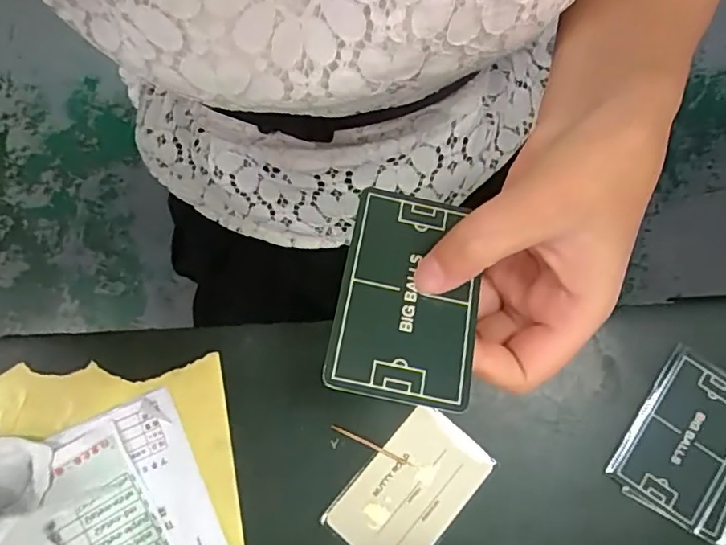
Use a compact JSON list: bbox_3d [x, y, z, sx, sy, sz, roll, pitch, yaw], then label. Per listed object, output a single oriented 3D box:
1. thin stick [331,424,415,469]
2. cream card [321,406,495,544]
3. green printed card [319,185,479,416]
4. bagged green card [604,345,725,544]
[{"bbox_3d":[0.006,0.098,0.323,0.051,0.004,0.004,24,80,4],"label":"thin stick"},{"bbox_3d":[0.027,0.121,0.318,0.055,0.004,0.085,40,80,7],"label":"cream card"},{"bbox_3d":[0.018,0.008,0.223,0.052,0.004,0.083,12,66,-3],"label":"green printed card"},{"bbox_3d":[0.188,0.097,0.322,0.072,0.005,0.089,30,79,6],"label":"bagged green card"}]

